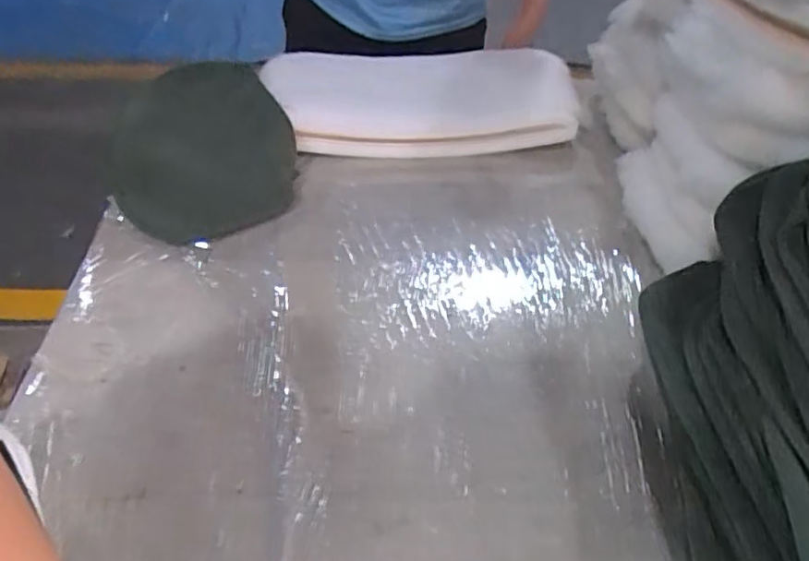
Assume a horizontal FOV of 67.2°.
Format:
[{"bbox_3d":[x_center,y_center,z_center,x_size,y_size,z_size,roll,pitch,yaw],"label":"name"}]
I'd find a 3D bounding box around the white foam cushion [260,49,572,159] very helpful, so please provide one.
[{"bbox_3d":[0.020,-0.287,0.953,0.457,0.082,0.229,0,47,1],"label":"white foam cushion"}]

